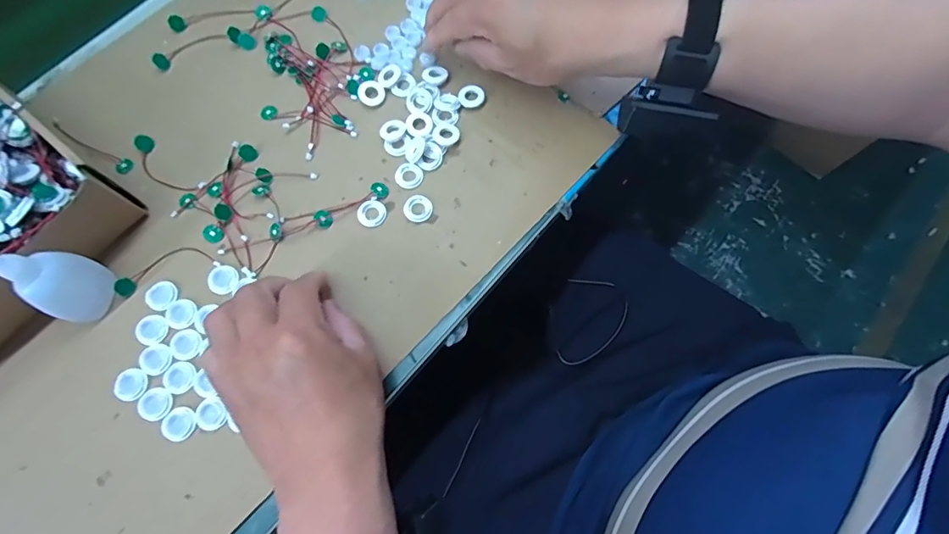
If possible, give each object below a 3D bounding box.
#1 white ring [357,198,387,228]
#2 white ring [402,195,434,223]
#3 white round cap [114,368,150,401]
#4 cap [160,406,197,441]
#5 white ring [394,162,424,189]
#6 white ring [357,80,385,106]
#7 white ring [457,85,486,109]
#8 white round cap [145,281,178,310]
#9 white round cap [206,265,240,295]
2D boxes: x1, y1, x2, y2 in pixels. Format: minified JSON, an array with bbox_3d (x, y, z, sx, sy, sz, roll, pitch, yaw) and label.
[{"bbox_3d":[-0.084,-0.044,0.386,0.023,0.005,0.023,0,73,-1],"label":"white ring"},{"bbox_3d":[-0.047,-0.048,0.388,0.023,0.004,0.023,-26,75,-8],"label":"white ring"},{"bbox_3d":[-0.251,0.086,0.344,0.021,0.006,0.023,0,73,-1],"label":"white round cap"},{"bbox_3d":[-0.210,0.111,0.332,0.023,0.004,0.022,0,73,-1],"label":"cap"},{"bbox_3d":[-0.055,-0.078,0.396,0.023,0.004,0.023,0,73,-1],"label":"white ring"},{"bbox_3d":[-0.092,-0.155,0.416,0.022,0.005,0.025,-42,78,-12],"label":"white ring"},{"bbox_3d":[-0.003,-0.150,0.415,0.023,0.004,0.023,0,73,-1],"label":"white ring"},{"bbox_3d":[-0.244,0.021,0.365,0.023,0.004,0.022,0,73,-1],"label":"white round cap"},{"bbox_3d":[-0.198,0.010,0.370,0.025,0.004,0.023,0,73,-1],"label":"white round cap"}]

